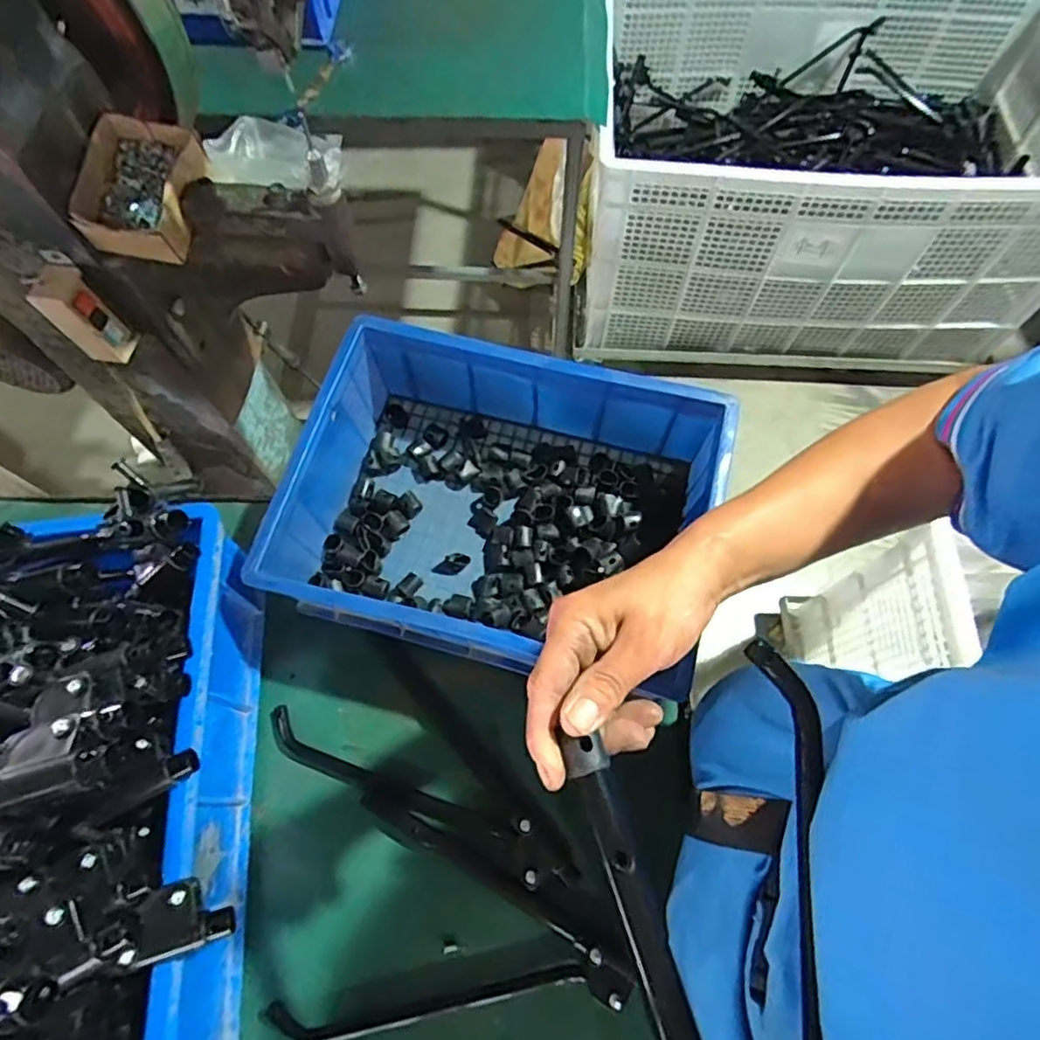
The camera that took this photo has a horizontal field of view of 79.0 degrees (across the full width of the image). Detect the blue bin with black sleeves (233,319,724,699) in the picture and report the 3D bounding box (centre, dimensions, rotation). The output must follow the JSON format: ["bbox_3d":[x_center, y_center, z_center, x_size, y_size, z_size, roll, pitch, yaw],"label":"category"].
[{"bbox_3d":[-0.019,-0.011,0.663,0.410,0.146,0.301,12,67,6],"label":"blue bin with black sleeves"}]

